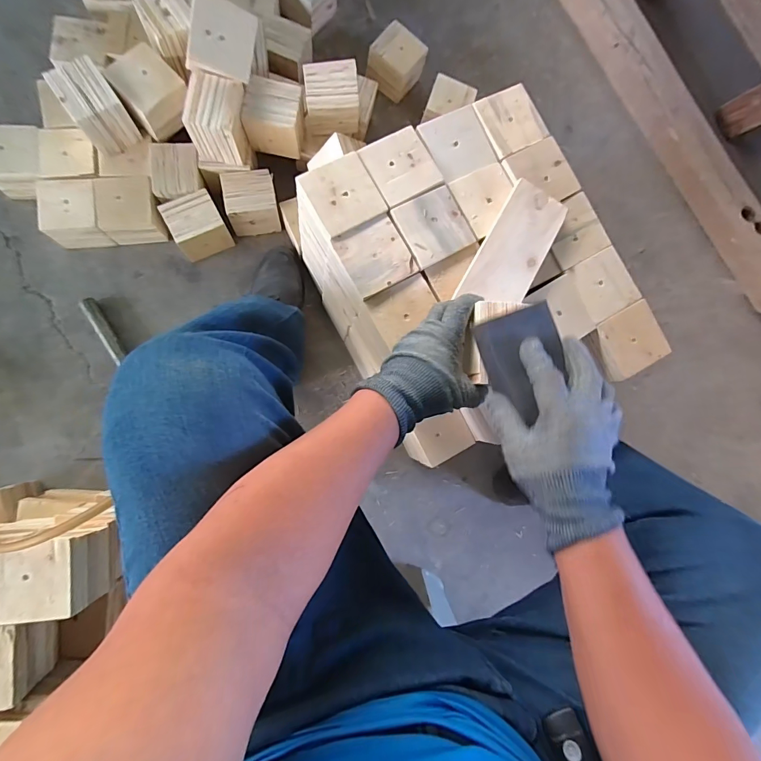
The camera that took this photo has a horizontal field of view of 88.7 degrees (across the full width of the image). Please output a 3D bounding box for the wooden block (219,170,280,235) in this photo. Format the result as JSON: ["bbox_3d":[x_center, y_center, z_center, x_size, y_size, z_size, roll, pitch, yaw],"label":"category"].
[{"bbox_3d":[-0.249,-0.346,0.762,0.093,0.082,0.084,-12,88,-9],"label":"wooden block"}]

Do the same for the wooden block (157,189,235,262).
[{"bbox_3d":[-0.346,-0.294,0.740,0.093,0.086,0.084,-28,90,-9],"label":"wooden block"}]

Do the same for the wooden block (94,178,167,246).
[{"bbox_3d":[-0.459,-0.315,0.741,0.114,0.082,0.105,-4,86,-8],"label":"wooden block"}]

